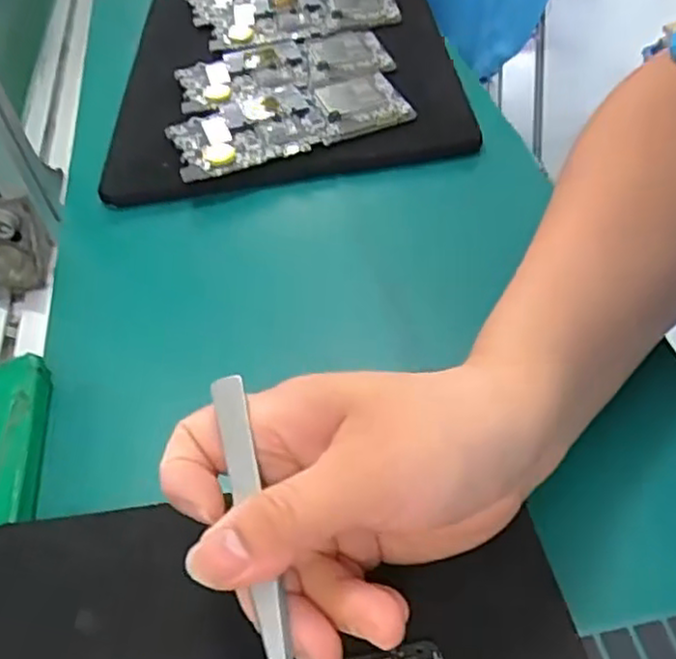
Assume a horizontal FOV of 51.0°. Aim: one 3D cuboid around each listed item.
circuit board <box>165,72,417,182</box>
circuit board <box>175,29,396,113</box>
[{"bbox_3d":[-0.035,-0.145,0.482,0.154,0.008,0.082,-19,50,-10],"label":"circuit board"},{"bbox_3d":[-0.041,-0.201,0.537,0.156,0.011,0.081,-18,46,-5],"label":"circuit board"}]

